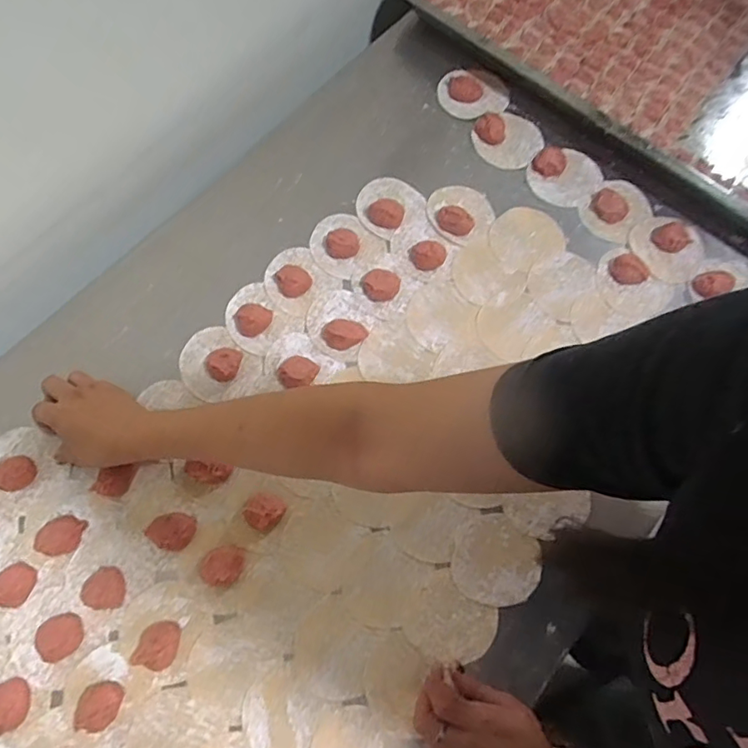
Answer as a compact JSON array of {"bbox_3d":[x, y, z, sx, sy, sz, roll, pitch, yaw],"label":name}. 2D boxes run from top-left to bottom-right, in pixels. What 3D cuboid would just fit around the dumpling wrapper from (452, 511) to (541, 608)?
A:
[{"bbox_3d":[0.116,0.175,0.524,0.081,0.007,0.080,0,72,-1],"label":"dumpling wrapper"}]

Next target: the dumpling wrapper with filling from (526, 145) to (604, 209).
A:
[{"bbox_3d":[0.225,-0.235,0.651,0.079,0.013,0.076,0,72,-1],"label":"dumpling wrapper with filling"}]

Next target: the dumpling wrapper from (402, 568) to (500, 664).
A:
[{"bbox_3d":[0.069,0.225,0.499,0.073,0.004,0.068,38,75,10],"label":"dumpling wrapper"}]

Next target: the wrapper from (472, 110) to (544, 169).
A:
[{"bbox_3d":[0.160,-0.286,0.666,0.081,0.013,0.076,0,72,-1],"label":"wrapper"}]

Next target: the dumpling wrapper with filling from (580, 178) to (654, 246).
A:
[{"bbox_3d":[0.282,-0.191,0.636,0.065,0.015,0.081,36,74,10],"label":"dumpling wrapper with filling"}]

